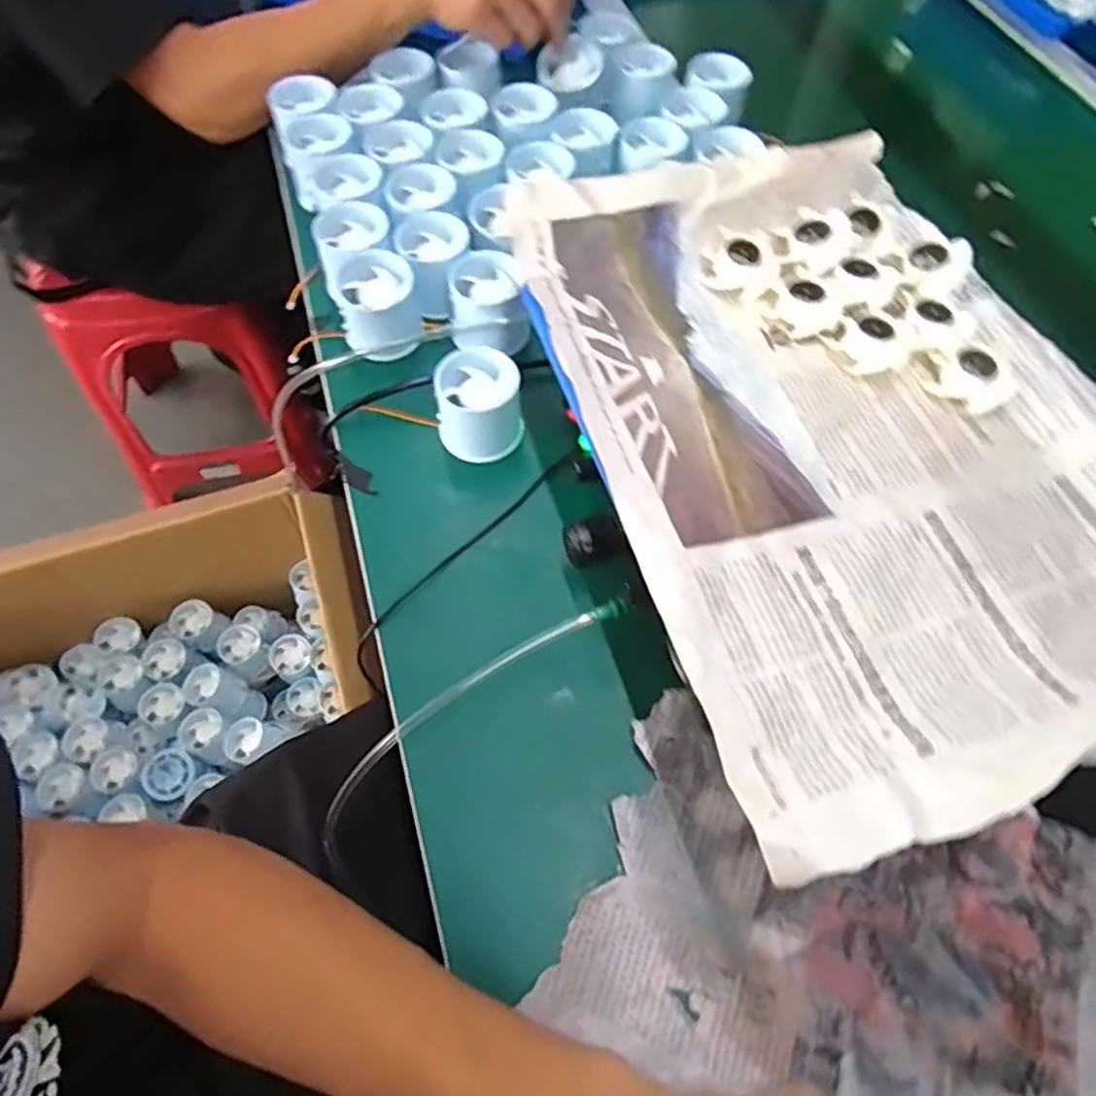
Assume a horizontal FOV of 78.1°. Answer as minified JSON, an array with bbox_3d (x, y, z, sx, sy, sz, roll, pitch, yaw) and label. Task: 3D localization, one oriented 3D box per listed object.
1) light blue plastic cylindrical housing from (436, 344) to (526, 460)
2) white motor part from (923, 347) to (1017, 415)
[{"bbox_3d":[-0.045,-0.093,0.436,0.054,0.047,0.054,-1,64,1],"label":"light blue plastic cylindrical housing"},{"bbox_3d":[0.233,-0.092,0.366,0.037,0.013,0.036,38,67,16],"label":"white motor part"}]

